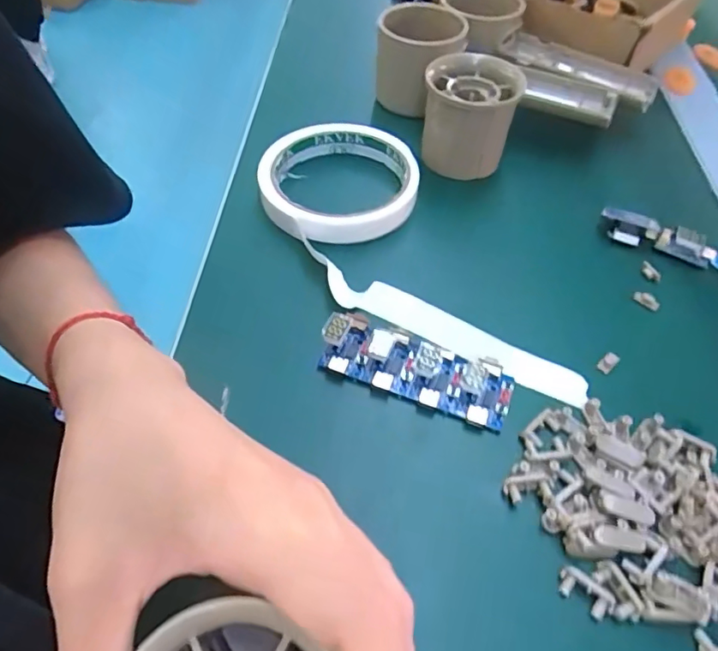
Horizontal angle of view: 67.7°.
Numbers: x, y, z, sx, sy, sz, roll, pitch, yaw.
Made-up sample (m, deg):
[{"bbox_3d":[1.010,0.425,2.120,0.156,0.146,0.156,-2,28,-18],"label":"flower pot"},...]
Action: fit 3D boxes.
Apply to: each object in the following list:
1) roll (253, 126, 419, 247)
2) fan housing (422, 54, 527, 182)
[{"bbox_3d":[-0.011,-0.086,0.316,0.088,0.020,0.092,1,54,-2],"label":"roll"},{"bbox_3d":[0.066,-0.125,0.323,0.052,0.048,0.058,19,55,12],"label":"fan housing"}]

